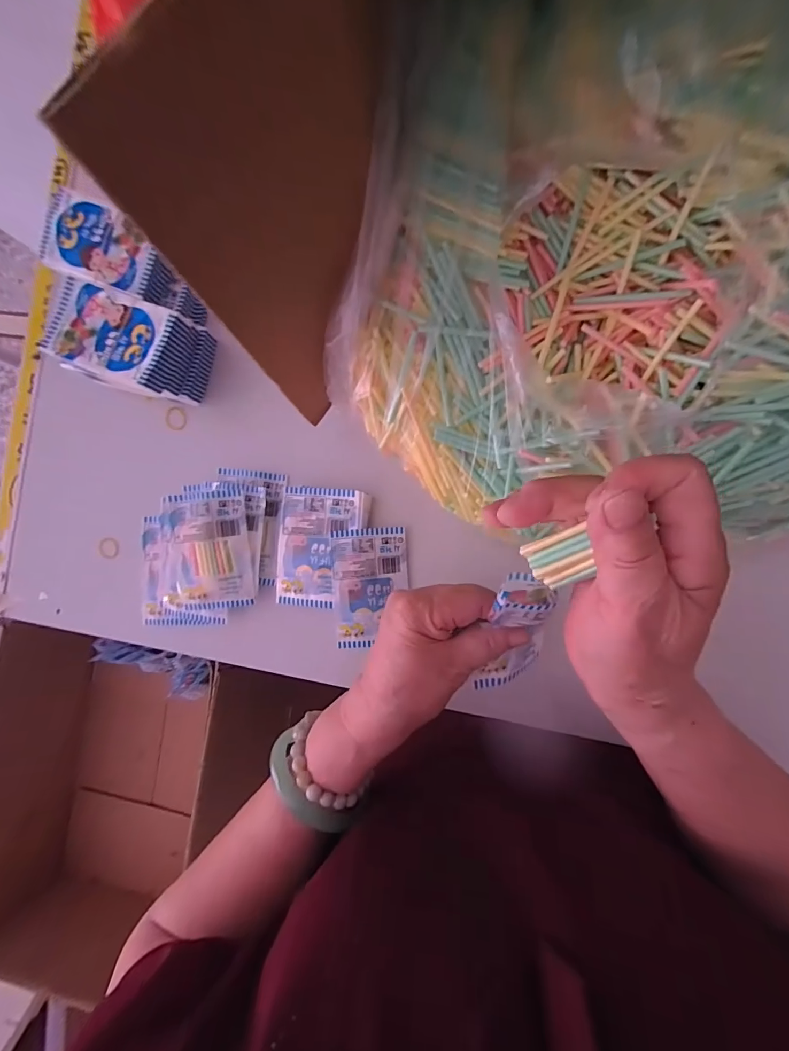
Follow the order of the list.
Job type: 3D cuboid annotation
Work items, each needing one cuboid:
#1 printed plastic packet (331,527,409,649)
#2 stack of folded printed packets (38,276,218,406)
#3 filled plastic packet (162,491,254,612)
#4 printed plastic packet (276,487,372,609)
[{"bbox_3d":[-0.020,0.055,0.371,0.064,0.008,0.103,-3,91,-8],"label":"printed plastic packet"},{"bbox_3d":[-0.229,-0.155,0.378,0.106,0.072,0.075,17,90,8],"label":"stack of folded printed packets"},{"bbox_3d":[-0.165,0.023,0.380,0.074,0.030,0.102,-7,87,7],"label":"filled plastic packet"},{"bbox_3d":[-0.064,0.019,0.373,0.075,0.013,0.103,4,89,8],"label":"printed plastic packet"}]

